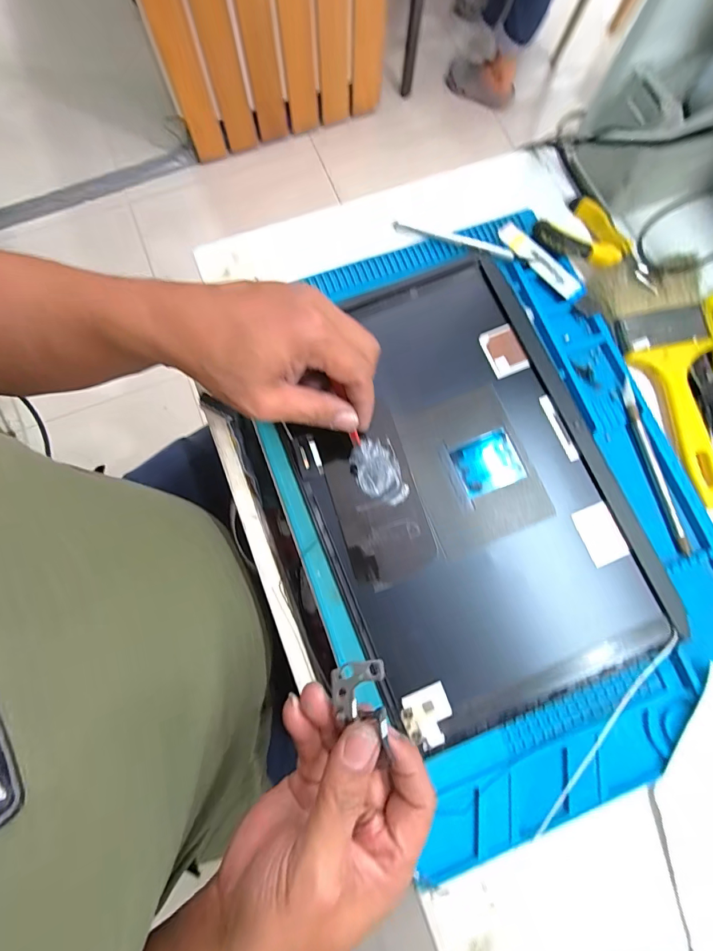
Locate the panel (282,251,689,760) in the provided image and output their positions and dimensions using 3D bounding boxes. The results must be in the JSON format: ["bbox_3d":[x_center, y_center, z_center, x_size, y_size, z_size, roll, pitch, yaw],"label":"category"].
[{"bbox_3d":[0.082,0.003,0.339,0.236,0.016,0.352,-20,79,-5],"label":"panel"}]

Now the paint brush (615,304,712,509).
[{"bbox_3d":[0.286,-0.063,0.354,0.069,0.015,0.169,-15,78,-4],"label":"paint brush"}]

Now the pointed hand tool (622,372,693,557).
[{"bbox_3d":[0.252,-0.008,0.353,0.010,0.006,0.151,-12,78,-4],"label":"pointed hand tool"}]

